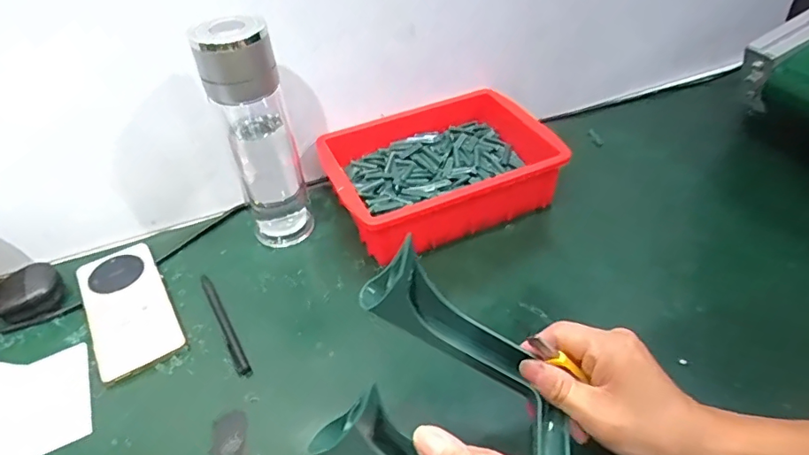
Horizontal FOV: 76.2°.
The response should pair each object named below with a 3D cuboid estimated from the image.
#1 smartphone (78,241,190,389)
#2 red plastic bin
[{"bbox_3d":[-0.277,0.078,0.517,0.076,0.007,0.160,-25,45,-21],"label":"smartphone"},{"bbox_3d":[0.035,-0.068,0.602,0.244,0.075,0.191,-19,43,-15],"label":"red plastic bin"}]

